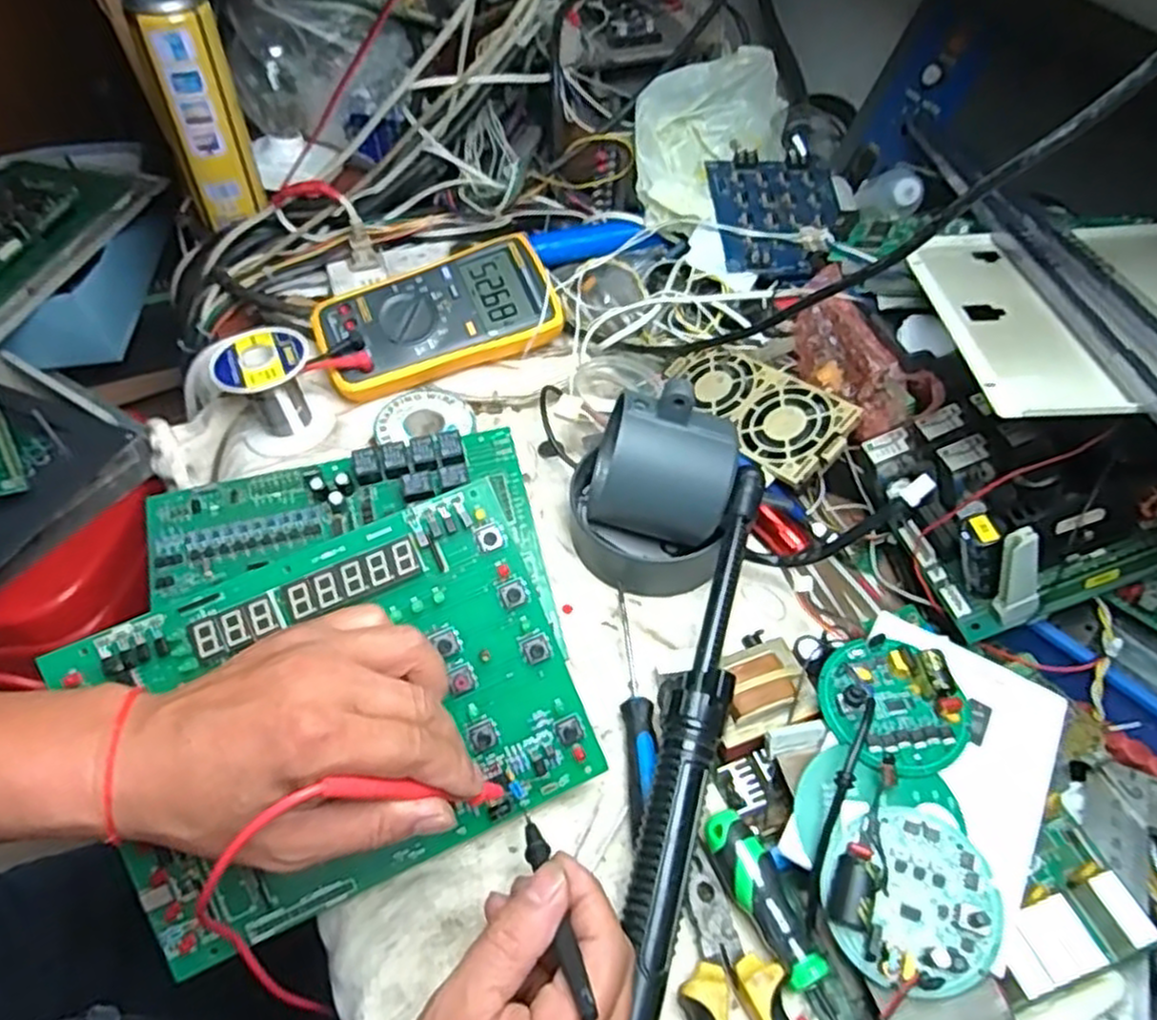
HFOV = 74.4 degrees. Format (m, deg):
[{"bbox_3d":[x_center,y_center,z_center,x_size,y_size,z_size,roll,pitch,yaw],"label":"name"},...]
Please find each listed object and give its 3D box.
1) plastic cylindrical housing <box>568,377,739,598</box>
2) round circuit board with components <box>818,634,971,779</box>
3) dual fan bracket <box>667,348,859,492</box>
[{"bbox_3d":[0.049,-0.015,0.461,0.084,0.112,0.072,4,52,2],"label":"plastic cylindrical housing"},{"bbox_3d":[0.156,0.094,0.376,0.061,0.019,0.068,-20,55,-16],"label":"round circuit board with components"},{"bbox_3d":[0.115,-0.072,0.520,0.066,0.008,0.140,-46,51,-7],"label":"dual fan bracket"}]

